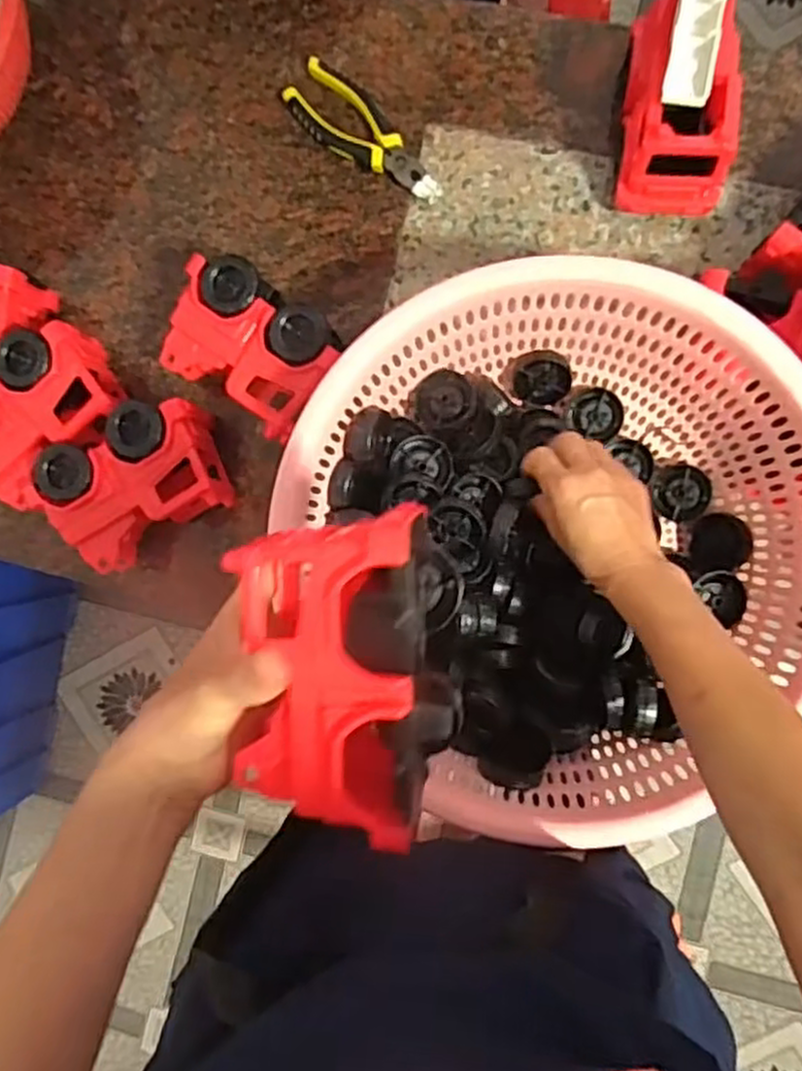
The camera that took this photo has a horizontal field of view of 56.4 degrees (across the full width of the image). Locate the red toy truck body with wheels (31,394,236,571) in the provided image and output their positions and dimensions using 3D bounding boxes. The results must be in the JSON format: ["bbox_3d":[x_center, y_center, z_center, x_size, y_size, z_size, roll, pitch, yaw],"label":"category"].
[{"bbox_3d":[-0.221,-0.044,0.635,0.151,0.074,0.103,-30,87,5],"label":"red toy truck body with wheels"}]

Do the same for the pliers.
[{"bbox_3d":[-0.032,-0.348,0.657,0.163,0.013,0.054,45,94,4],"label":"pliers"}]

